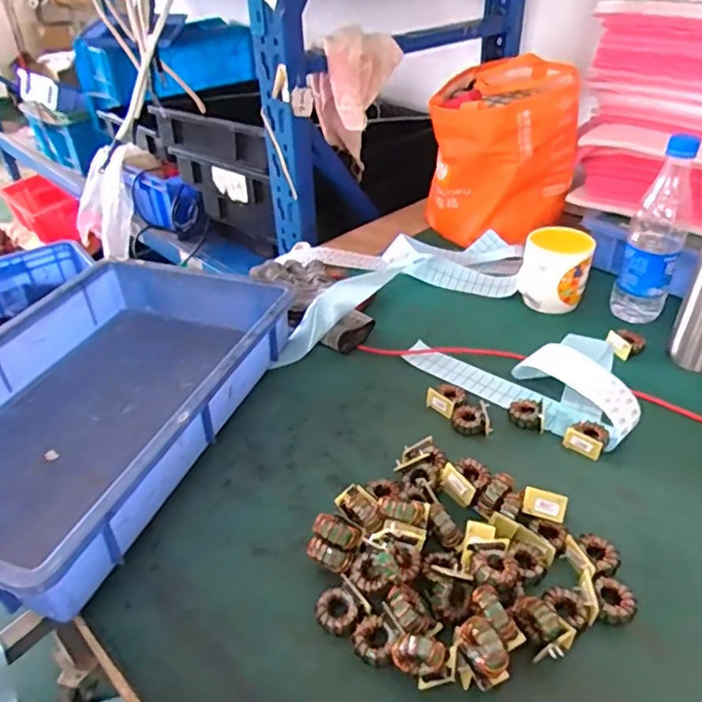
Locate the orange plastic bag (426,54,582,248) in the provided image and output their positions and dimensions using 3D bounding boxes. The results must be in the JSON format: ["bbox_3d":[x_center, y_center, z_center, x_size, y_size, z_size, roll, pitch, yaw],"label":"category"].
[{"bbox_3d":[0.239,-0.309,0.928,0.210,0.222,0.216,9,38,15],"label":"orange plastic bag"}]

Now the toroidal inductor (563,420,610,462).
[{"bbox_3d":[0.238,0.087,0.595,0.037,0.017,0.037,23,43,30],"label":"toroidal inductor"}]

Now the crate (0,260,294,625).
[{"bbox_3d":[-0.260,0.040,0.619,0.274,0.102,0.452,11,38,17],"label":"crate"}]

